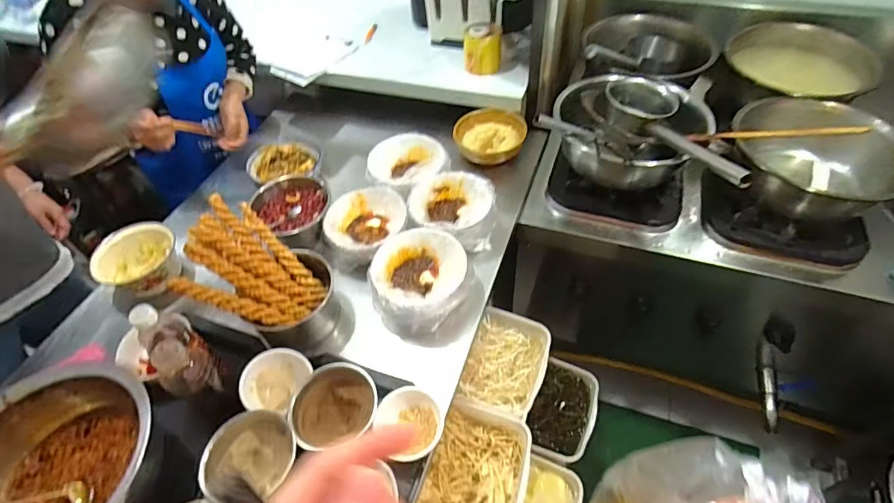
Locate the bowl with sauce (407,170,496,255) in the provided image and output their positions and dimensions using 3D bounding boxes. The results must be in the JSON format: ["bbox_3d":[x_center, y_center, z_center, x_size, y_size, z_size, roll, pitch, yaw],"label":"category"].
[{"bbox_3d":[0.011,-0.084,0.970,0.170,0.094,0.165,-3,50,3],"label":"bowl with sauce"}]

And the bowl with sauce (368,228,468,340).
[{"bbox_3d":[-0.051,0.065,0.880,0.170,0.119,0.183,-3,50,3],"label":"bowl with sauce"}]

